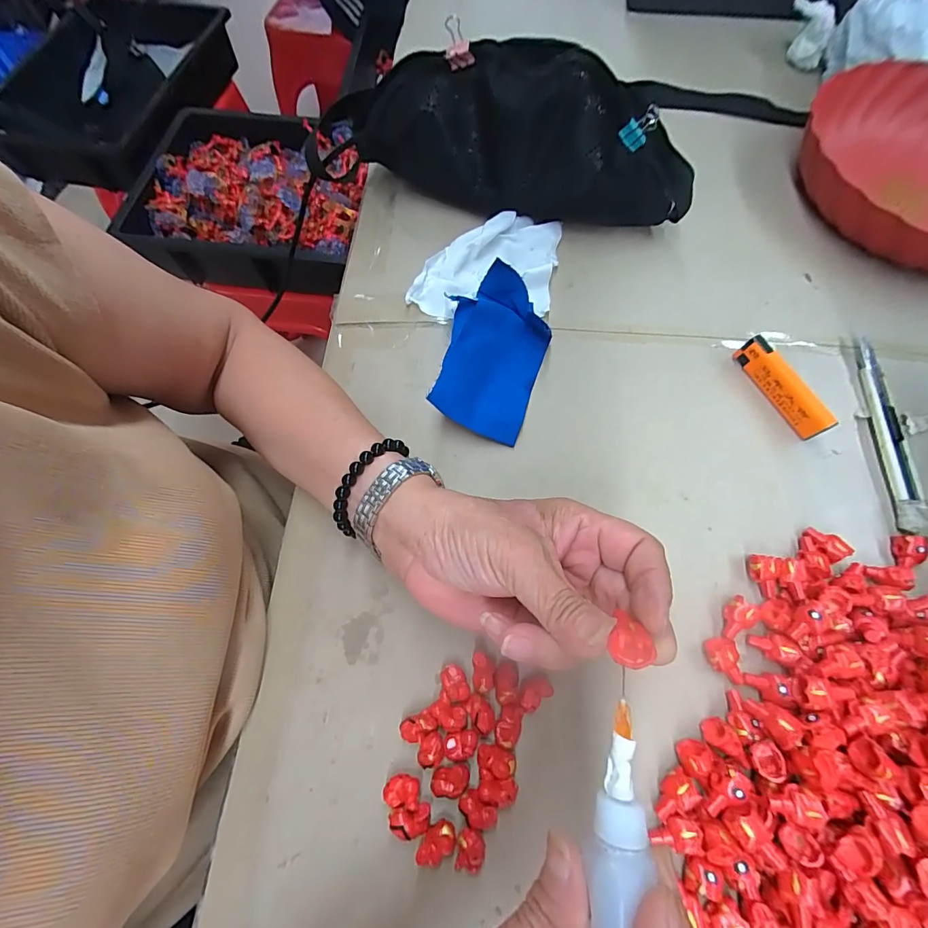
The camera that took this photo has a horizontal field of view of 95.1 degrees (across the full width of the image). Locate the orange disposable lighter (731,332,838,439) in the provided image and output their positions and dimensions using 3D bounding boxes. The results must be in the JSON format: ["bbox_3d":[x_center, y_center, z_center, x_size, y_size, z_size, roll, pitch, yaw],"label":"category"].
[{"bbox_3d":[0.228,-0.054,0.306,0.010,0.027,0.080,-26,70,-9],"label":"orange disposable lighter"}]

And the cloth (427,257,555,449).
[{"bbox_3d":[0.022,-0.078,0.306,0.072,0.015,0.116,26,74,-19],"label":"cloth"}]

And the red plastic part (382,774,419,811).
[{"bbox_3d":[-0.033,0.173,0.225,0.019,0.011,0.014,2,69,1],"label":"red plastic part"}]

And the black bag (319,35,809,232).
[{"bbox_3d":[0.037,-0.269,0.354,0.364,0.100,0.069,14,69,6],"label":"black bag"}]

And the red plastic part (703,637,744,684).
[{"bbox_3d":[0.153,0.116,0.249,0.018,0.013,0.025,-8,69,-2],"label":"red plastic part"}]

